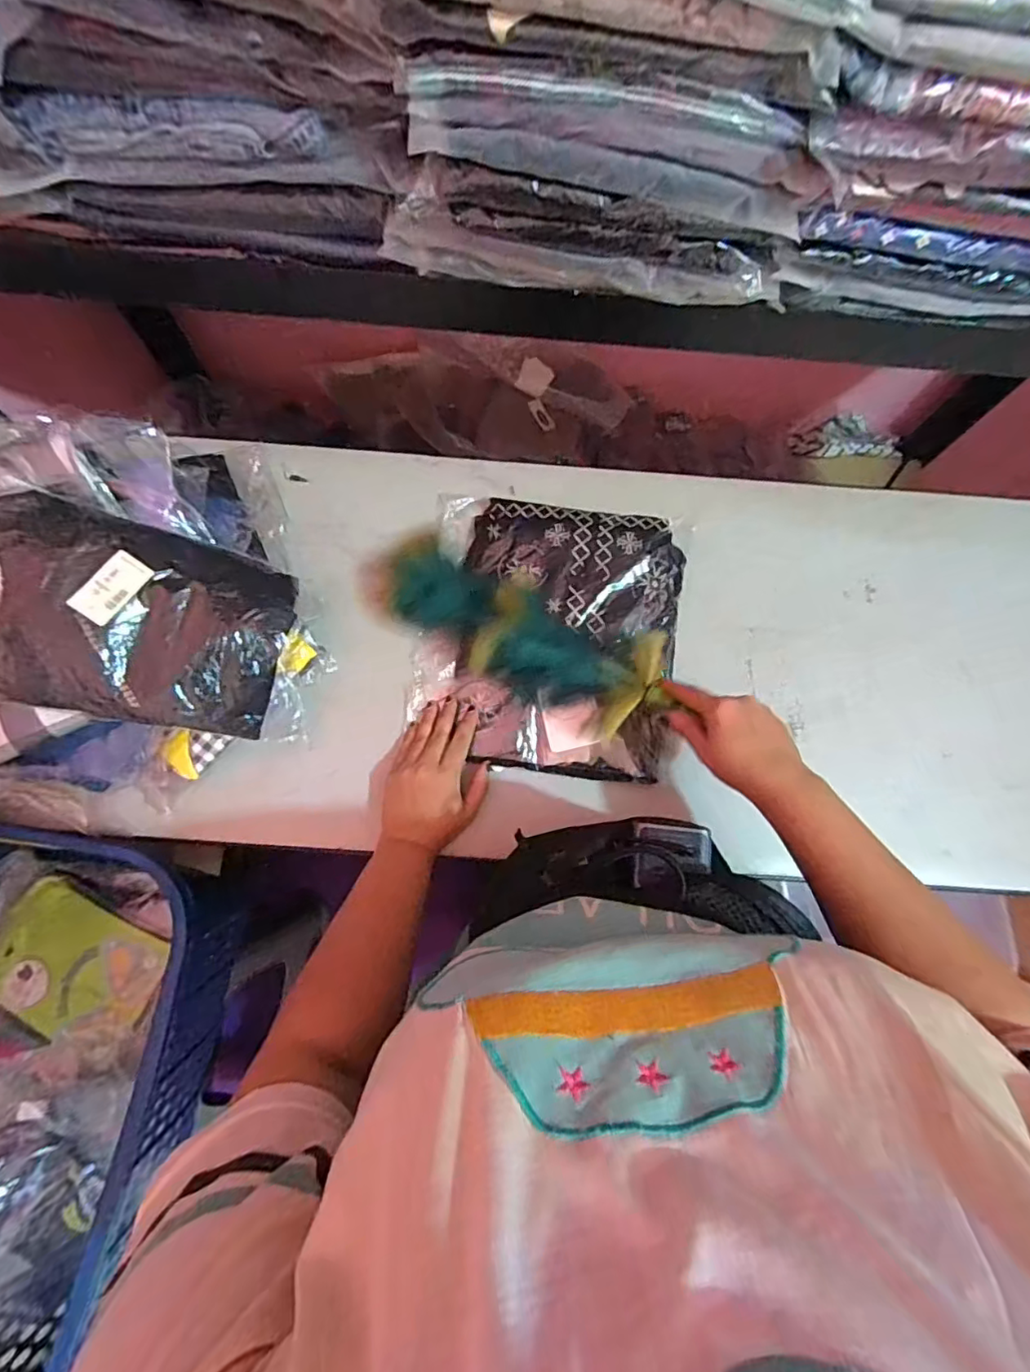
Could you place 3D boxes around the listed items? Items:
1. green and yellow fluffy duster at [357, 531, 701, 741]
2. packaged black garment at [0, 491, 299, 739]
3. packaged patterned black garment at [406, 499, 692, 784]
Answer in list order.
[{"bbox_3d":[-0.007,-0.064,0.583,0.326,0.061,0.104,28,76,15],"label":"green and yellow fluffy duster"},{"bbox_3d":[-0.318,-0.055,0.490,0.220,0.025,0.161,16,81,-24],"label":"packaged black garment"},{"bbox_3d":[0.036,-0.060,0.597,0.264,0.040,0.287,9,75,1],"label":"packaged patterned black garment"}]

